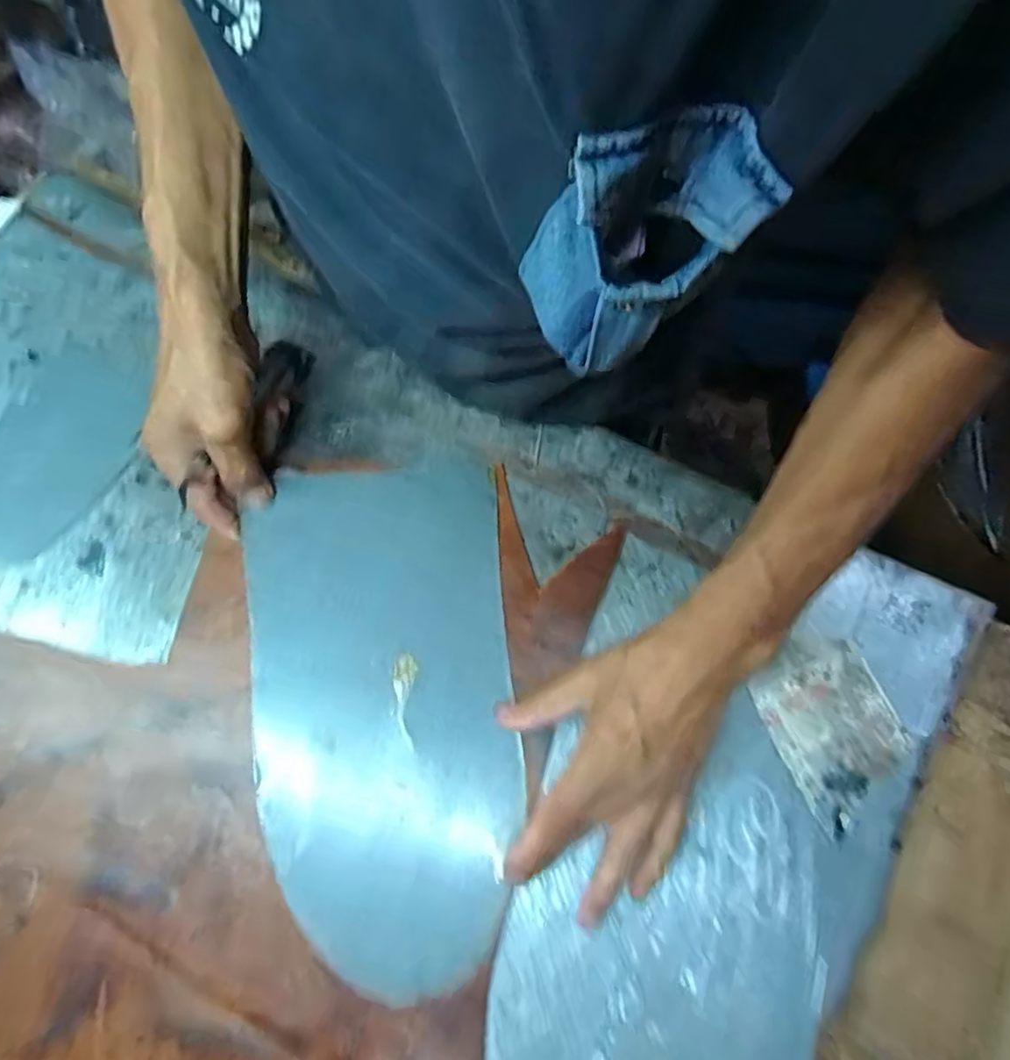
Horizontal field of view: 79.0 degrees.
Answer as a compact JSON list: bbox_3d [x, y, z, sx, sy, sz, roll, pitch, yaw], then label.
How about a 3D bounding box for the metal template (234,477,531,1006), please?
[{"bbox_3d":[-0.075,0.100,0.369,0.156,0.006,0.297,-4,71,-5],"label":"metal template"}]

